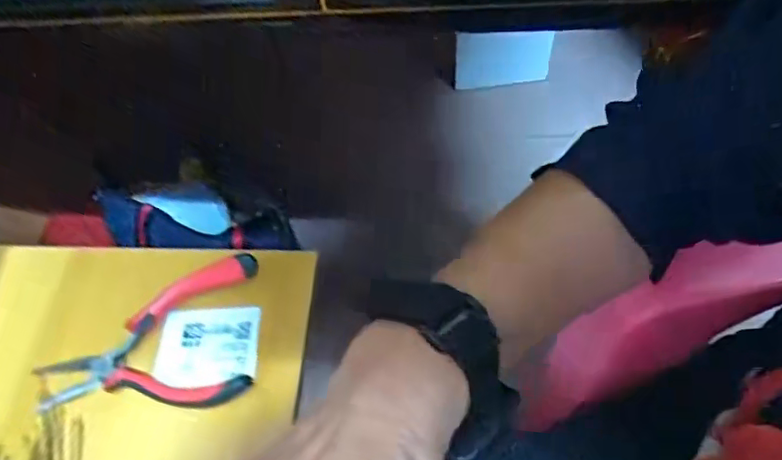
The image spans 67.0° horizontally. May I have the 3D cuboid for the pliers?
[{"bbox_3d":[-0.146,0.065,0.352,0.128,0.020,0.086,-6,56,1],"label":"pliers"}]

